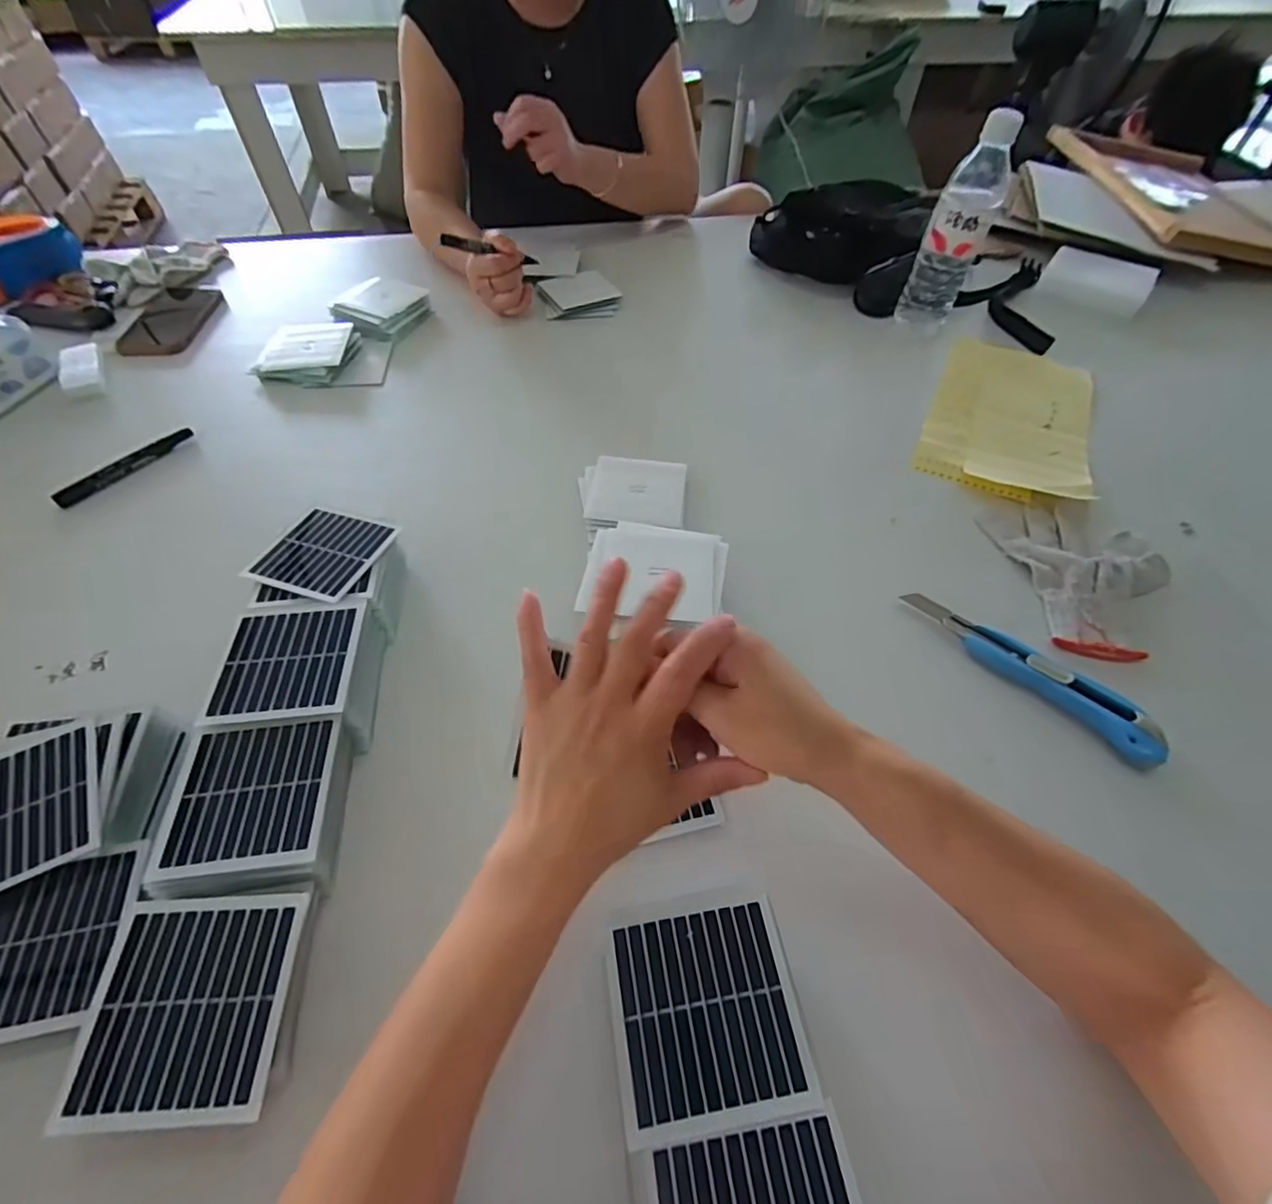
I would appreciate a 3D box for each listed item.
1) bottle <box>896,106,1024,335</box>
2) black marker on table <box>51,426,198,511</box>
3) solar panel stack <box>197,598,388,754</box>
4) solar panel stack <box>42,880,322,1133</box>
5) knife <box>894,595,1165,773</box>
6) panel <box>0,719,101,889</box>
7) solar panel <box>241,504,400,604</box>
[{"bbox_3d":[0.366,-0.420,0.659,0.063,0.220,0.054,23,57,15],"label":"bottle"},{"bbox_3d":[-0.509,-0.138,0.575,0.013,0.015,0.134,26,57,17],"label":"black marker on table"},{"bbox_3d":[-0.232,0.050,0.407,0.092,0.046,0.094,-2,54,-2],"label":"solar panel stack"},{"bbox_3d":[-0.217,0.203,0.294,0.089,0.037,0.095,0,58,-5],"label":"solar panel stack"},{"bbox_3d":[0.301,0.049,0.442,0.026,0.024,0.194,-37,62,-24],"label":"knife"},{"bbox_3d":[-0.366,0.122,0.340,0.082,0.006,0.088,-23,62,-18],"label":"panel"},{"bbox_3d":[-0.247,-0.040,0.455,0.082,0.004,0.084,14,53,9],"label":"solar panel"}]

